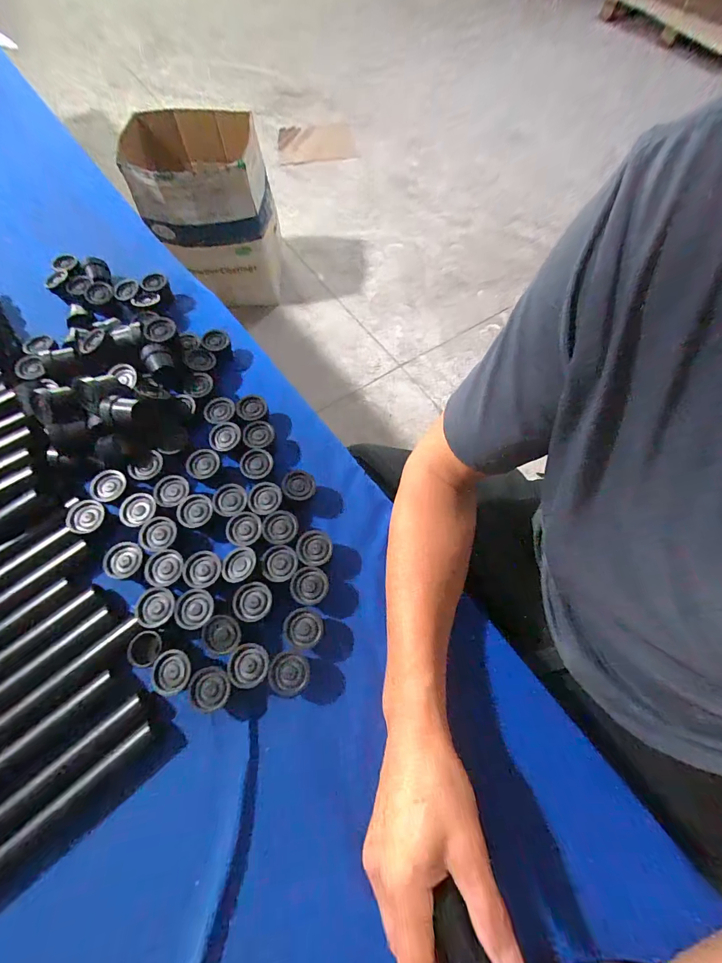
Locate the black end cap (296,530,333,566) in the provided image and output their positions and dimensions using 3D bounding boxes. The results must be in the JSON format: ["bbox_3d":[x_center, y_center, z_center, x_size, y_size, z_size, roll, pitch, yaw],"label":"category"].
[{"bbox_3d":[-0.046,0.070,0.382,0.034,0.028,0.034,0,66,-1],"label":"black end cap"}]

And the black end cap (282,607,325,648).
[{"bbox_3d":[-0.052,0.137,0.351,0.035,0.031,0.033,0,66,-1],"label":"black end cap"}]

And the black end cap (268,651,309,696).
[{"bbox_3d":[-0.062,0.171,0.338,0.033,0.029,0.033,0,66,-1],"label":"black end cap"}]

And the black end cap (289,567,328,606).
[{"bbox_3d":[-0.049,0.103,0.368,0.035,0.026,0.034,0,66,-1],"label":"black end cap"}]

